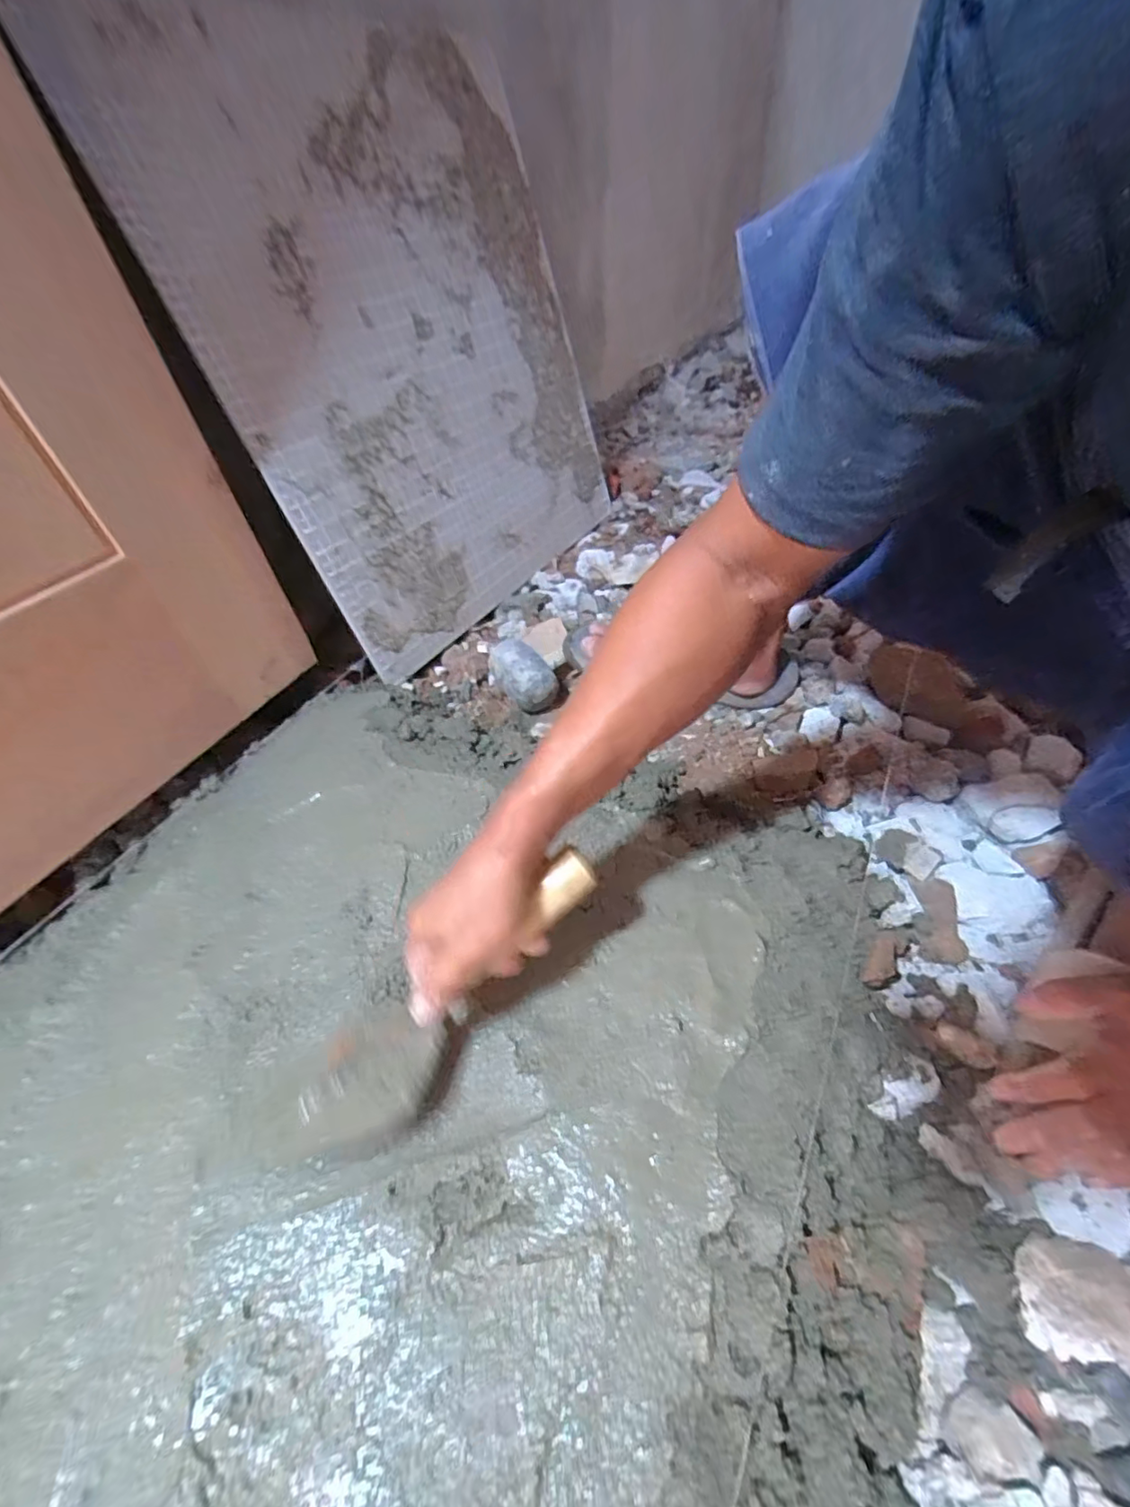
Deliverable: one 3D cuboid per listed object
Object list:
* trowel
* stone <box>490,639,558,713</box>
[{"bbox_3d":[-0.078,0.167,0.370,0.259,0.044,0.076,-42,52,0],"label":"trowel"},{"bbox_3d":[-0.053,-0.098,0.670,0.062,0.050,0.098,-24,48,-17],"label":"stone"}]

